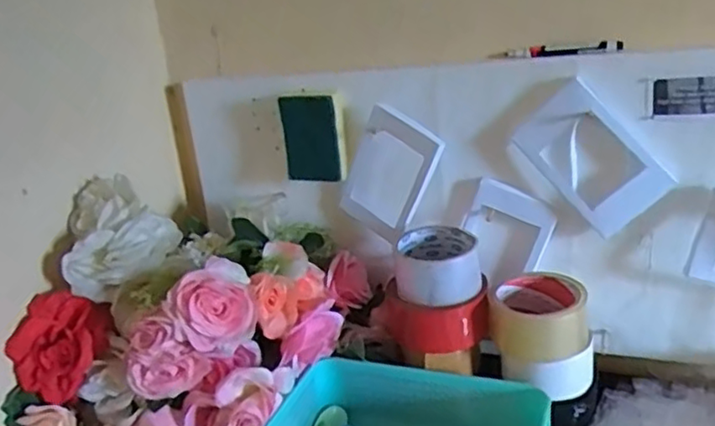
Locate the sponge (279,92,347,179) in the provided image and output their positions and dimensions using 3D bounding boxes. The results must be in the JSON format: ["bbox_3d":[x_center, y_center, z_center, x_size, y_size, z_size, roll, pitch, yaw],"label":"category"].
[{"bbox_3d":[-0.051,-0.087,0.740,0.069,0.097,0.027,0,21,18],"label":"sponge"}]

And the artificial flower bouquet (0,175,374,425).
[{"bbox_3d":[-0.178,0.108,0.687,0.290,0.239,0.251,2,22,23],"label":"artificial flower bouquet"}]

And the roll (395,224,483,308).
[{"bbox_3d":[0.083,0.052,0.670,0.084,0.048,0.102,-6,20,3],"label":"roll"}]

